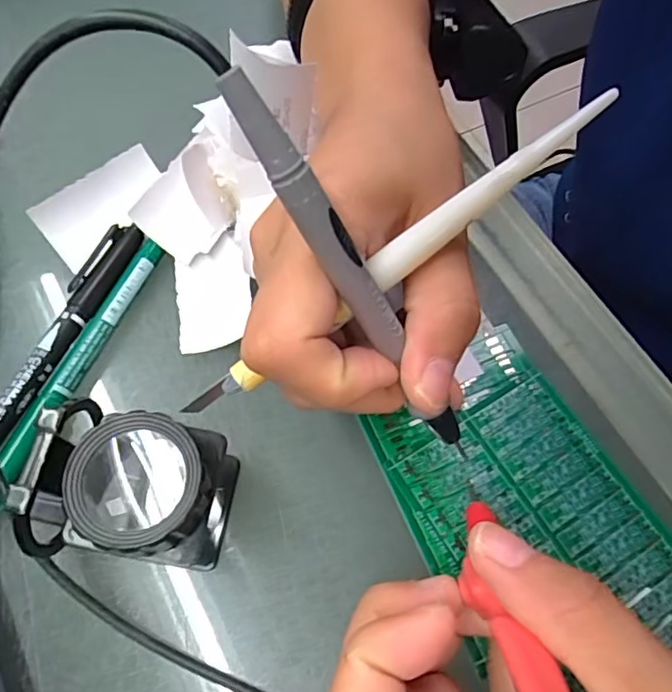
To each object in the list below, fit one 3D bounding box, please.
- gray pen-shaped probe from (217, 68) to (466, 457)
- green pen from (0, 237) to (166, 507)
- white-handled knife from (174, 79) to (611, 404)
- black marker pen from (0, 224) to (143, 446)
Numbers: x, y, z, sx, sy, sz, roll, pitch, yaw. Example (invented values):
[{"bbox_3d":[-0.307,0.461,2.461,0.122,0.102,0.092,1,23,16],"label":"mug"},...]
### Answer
[{"bbox_3d":[0.009,-0.013,0.148,0.007,0.124,0.011,17,60,50],"label":"gray pen-shaped probe"},{"bbox_3d":[-0.100,0.007,0.216,0.011,0.013,0.122,19,67,7],"label":"green pen"},{"bbox_3d":[0.020,-0.026,0.159,0.148,0.005,0.008,-37,71,0],"label":"white-handled knife"},{"bbox_3d":[-0.113,0.006,0.211,0.014,0.012,0.136,19,67,7],"label":"black marker pen"}]

